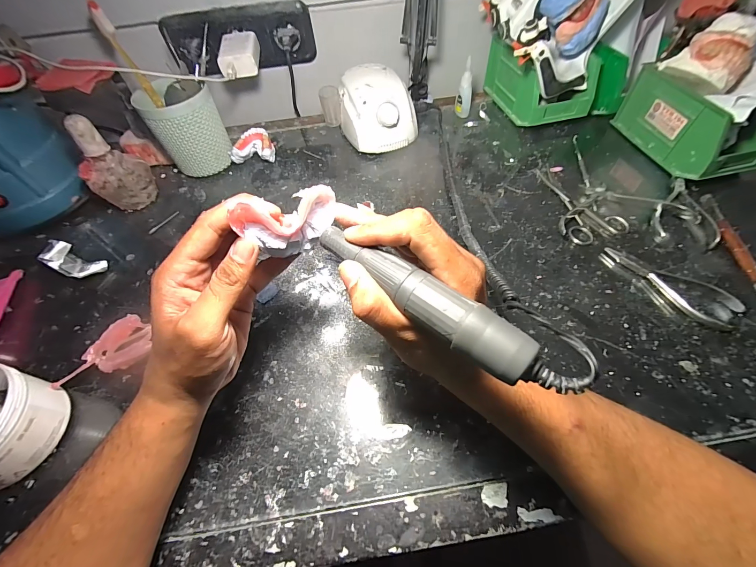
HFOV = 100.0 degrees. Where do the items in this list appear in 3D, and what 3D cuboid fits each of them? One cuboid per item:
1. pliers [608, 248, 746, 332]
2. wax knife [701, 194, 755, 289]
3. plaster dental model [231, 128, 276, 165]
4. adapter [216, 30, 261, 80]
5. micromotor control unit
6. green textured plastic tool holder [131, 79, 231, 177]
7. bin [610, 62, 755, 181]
[{"bbox_3d":[0.311,-0.002,0.339,0.049,0.009,0.126,-39,62,-21],"label":"pliers"},{"bbox_3d":[0.403,-0.040,0.357,0.016,0.012,0.177,6,56,8],"label":"wax knife"},{"bbox_3d":[-0.195,-0.215,0.507,0.060,0.036,0.052,-2,55,3],"label":"plaster dental model"},{"bbox_3d":[-0.207,-0.345,0.478,0.052,0.032,0.091,-7,55,-1],"label":"adapter"},{"bbox_3d":[-0.005,-0.275,0.506,0.103,0.082,0.132,-19,56,-9],"label":"micromotor control unit"},{"bbox_3d":[-0.277,-0.223,0.468,0.091,0.112,0.084,-37,61,-20],"label":"green textured plastic tool holder"},{"bbox_3d":[0.442,-0.225,0.438,0.101,0.082,0.170,-11,56,-3],"label":"bin"}]

